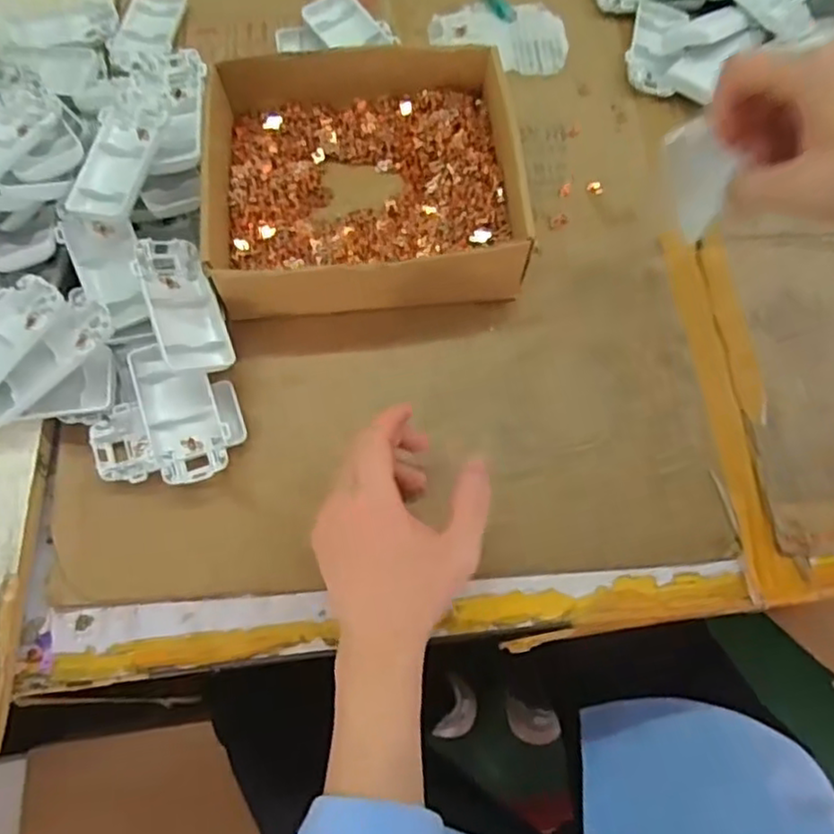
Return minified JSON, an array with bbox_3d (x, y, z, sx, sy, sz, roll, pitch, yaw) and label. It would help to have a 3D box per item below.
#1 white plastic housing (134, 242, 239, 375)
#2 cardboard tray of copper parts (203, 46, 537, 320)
[{"bbox_3d":[-0.156,-0.074,0.451,0.046,0.015,0.094,-11,71,-35],"label":"white plastic housing"},{"bbox_3d":[-0.038,-0.172,0.490,0.209,0.057,0.207,-4,72,-2],"label":"cardboard tray of copper parts"}]

